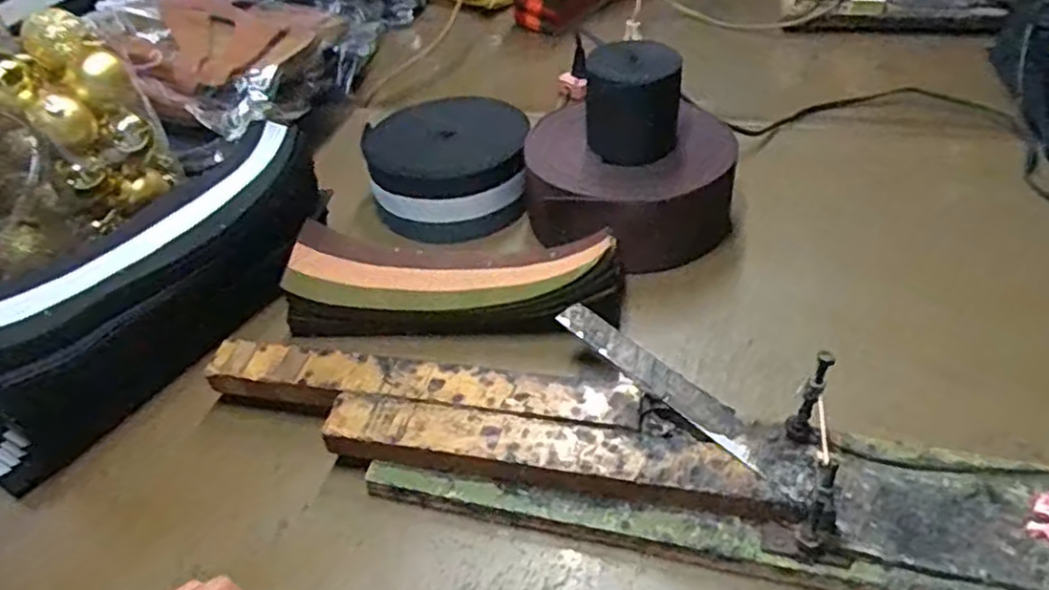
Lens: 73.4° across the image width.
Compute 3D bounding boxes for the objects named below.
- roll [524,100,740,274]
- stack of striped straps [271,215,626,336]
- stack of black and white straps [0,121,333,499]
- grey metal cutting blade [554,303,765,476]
[{"bbox_3d":[0.098,-0.106,0.669,0.182,0.086,0.166,-3,42,3],"label":"roll"},{"bbox_3d":[-0.056,-0.010,0.593,0.274,0.069,0.089,2,42,9],"label":"stack of striped straps"},{"bbox_3d":[-0.294,-0.003,0.564,0.075,0.125,0.314,29,52,33],"label":"stack of black and white straps"},{"bbox_3d":[0.092,0.056,0.487,0.028,0.006,0.173,-33,52,-26],"label":"grey metal cutting blade"}]

